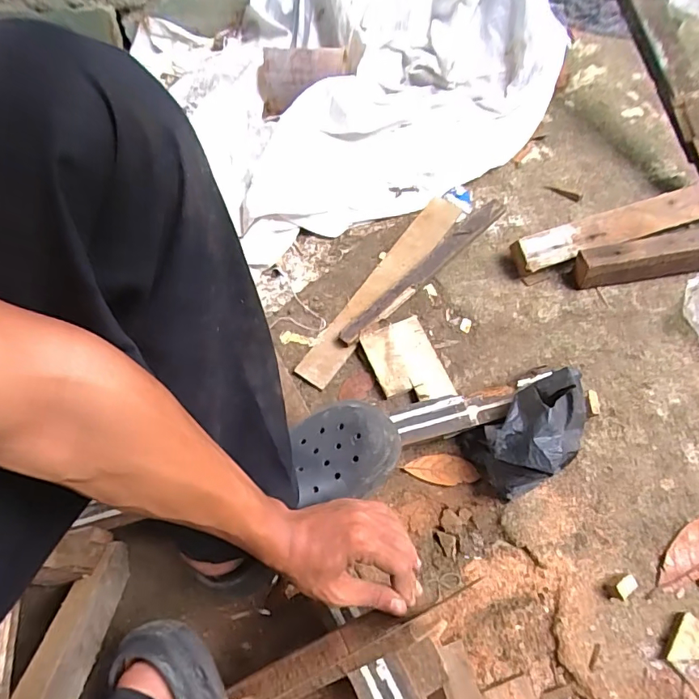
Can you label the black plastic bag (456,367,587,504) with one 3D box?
[{"bbox_3d":[0.248,0.113,0.646,0.176,0.102,0.105,-28,65,-12],"label":"black plastic bag"}]

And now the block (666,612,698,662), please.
[{"bbox_3d":[0.405,0.337,0.568,0.073,0.019,0.046,-6,63,1],"label":"block"}]

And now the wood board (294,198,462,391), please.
[{"bbox_3d":[0.059,-0.113,0.827,0.062,0.014,0.425,33,68,17],"label":"wood board"}]

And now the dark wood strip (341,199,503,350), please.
[{"bbox_3d":[0.134,-0.142,0.828,0.398,0.026,0.037,-42,69,-18],"label":"dark wood strip"}]

